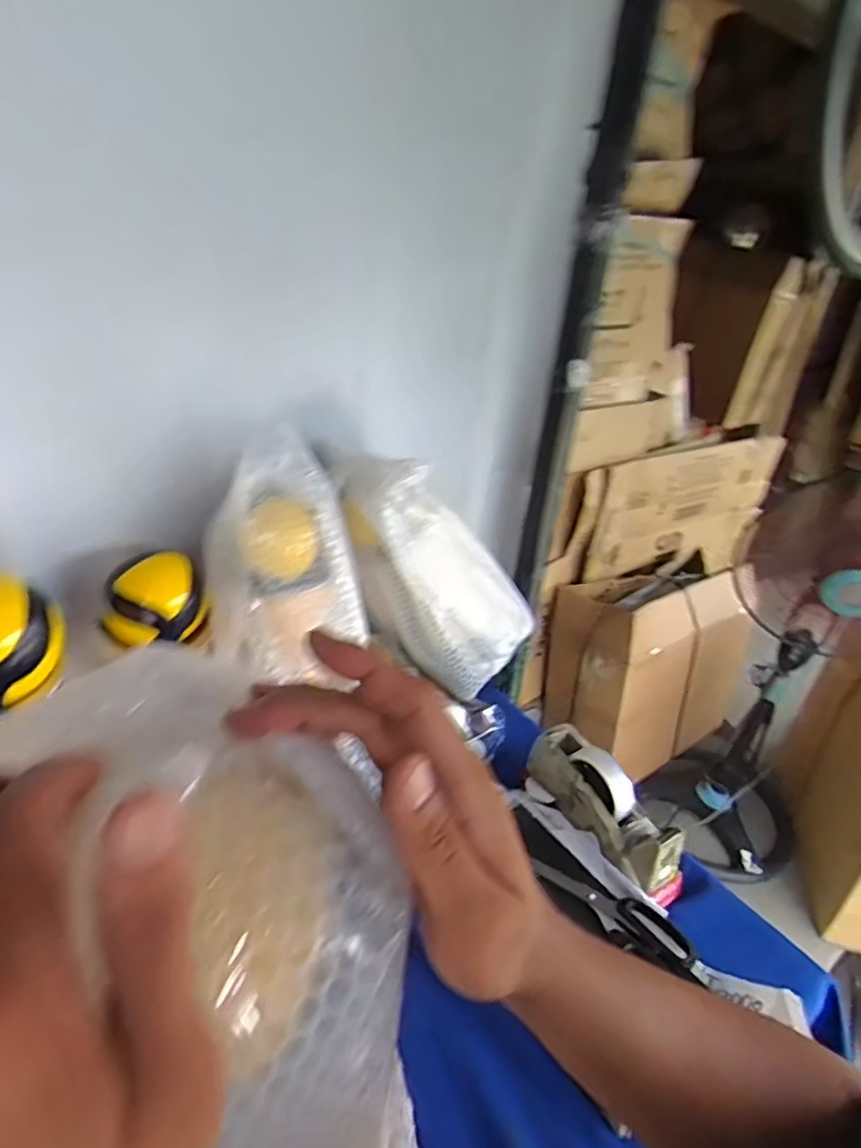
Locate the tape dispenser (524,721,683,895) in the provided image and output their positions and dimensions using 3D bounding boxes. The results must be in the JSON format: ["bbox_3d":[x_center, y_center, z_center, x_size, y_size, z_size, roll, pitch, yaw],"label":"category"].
[{"bbox_3d":[0.214,0.275,0.769,0.069,0.082,0.210,-15,36,-32],"label":"tape dispenser"}]

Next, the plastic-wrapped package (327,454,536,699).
[{"bbox_3d":[0.002,0.008,0.817,0.180,0.384,0.088,-33,35,2],"label":"plastic-wrapped package"}]

